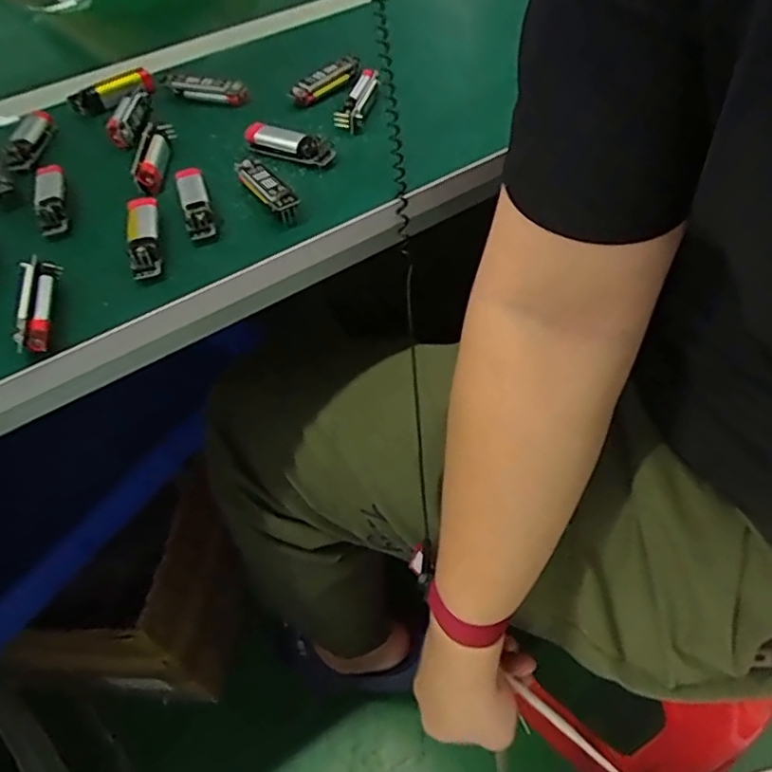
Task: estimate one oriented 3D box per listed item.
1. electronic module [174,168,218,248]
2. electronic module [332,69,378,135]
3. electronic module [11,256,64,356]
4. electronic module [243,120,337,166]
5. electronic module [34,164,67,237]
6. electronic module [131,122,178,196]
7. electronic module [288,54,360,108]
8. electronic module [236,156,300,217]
[{"bbox_3d":[-0.117,-0.114,0.371,0.017,0.011,0.064,-17,64,-9],"label":"electronic module"},{"bbox_3d":[-0.019,-0.210,0.444,0.018,0.019,0.064,10,52,13],"label":"electronic module"},{"bbox_3d":[-0.192,-0.046,0.329,0.020,0.016,0.065,-14,51,-7],"label":"electronic module"},{"bbox_3d":[-0.066,-0.165,0.411,0.060,0.018,0.013,15,54,17],"label":"electronic module"},{"bbox_3d":[-0.212,-0.120,0.382,0.016,0.015,0.061,-18,51,-9],"label":"electronic module"},{"bbox_3d":[-0.158,-0.159,0.413,0.018,0.015,0.071,-6,50,0],"label":"electronic module"},{"bbox_3d":[-0.046,-0.238,0.469,0.010,0.016,0.067,32,60,27],"label":"electronic module"},{"bbox_3d":[-0.076,-0.126,0.381,0.020,0.014,0.061,-26,53,-16],"label":"electronic module"}]

